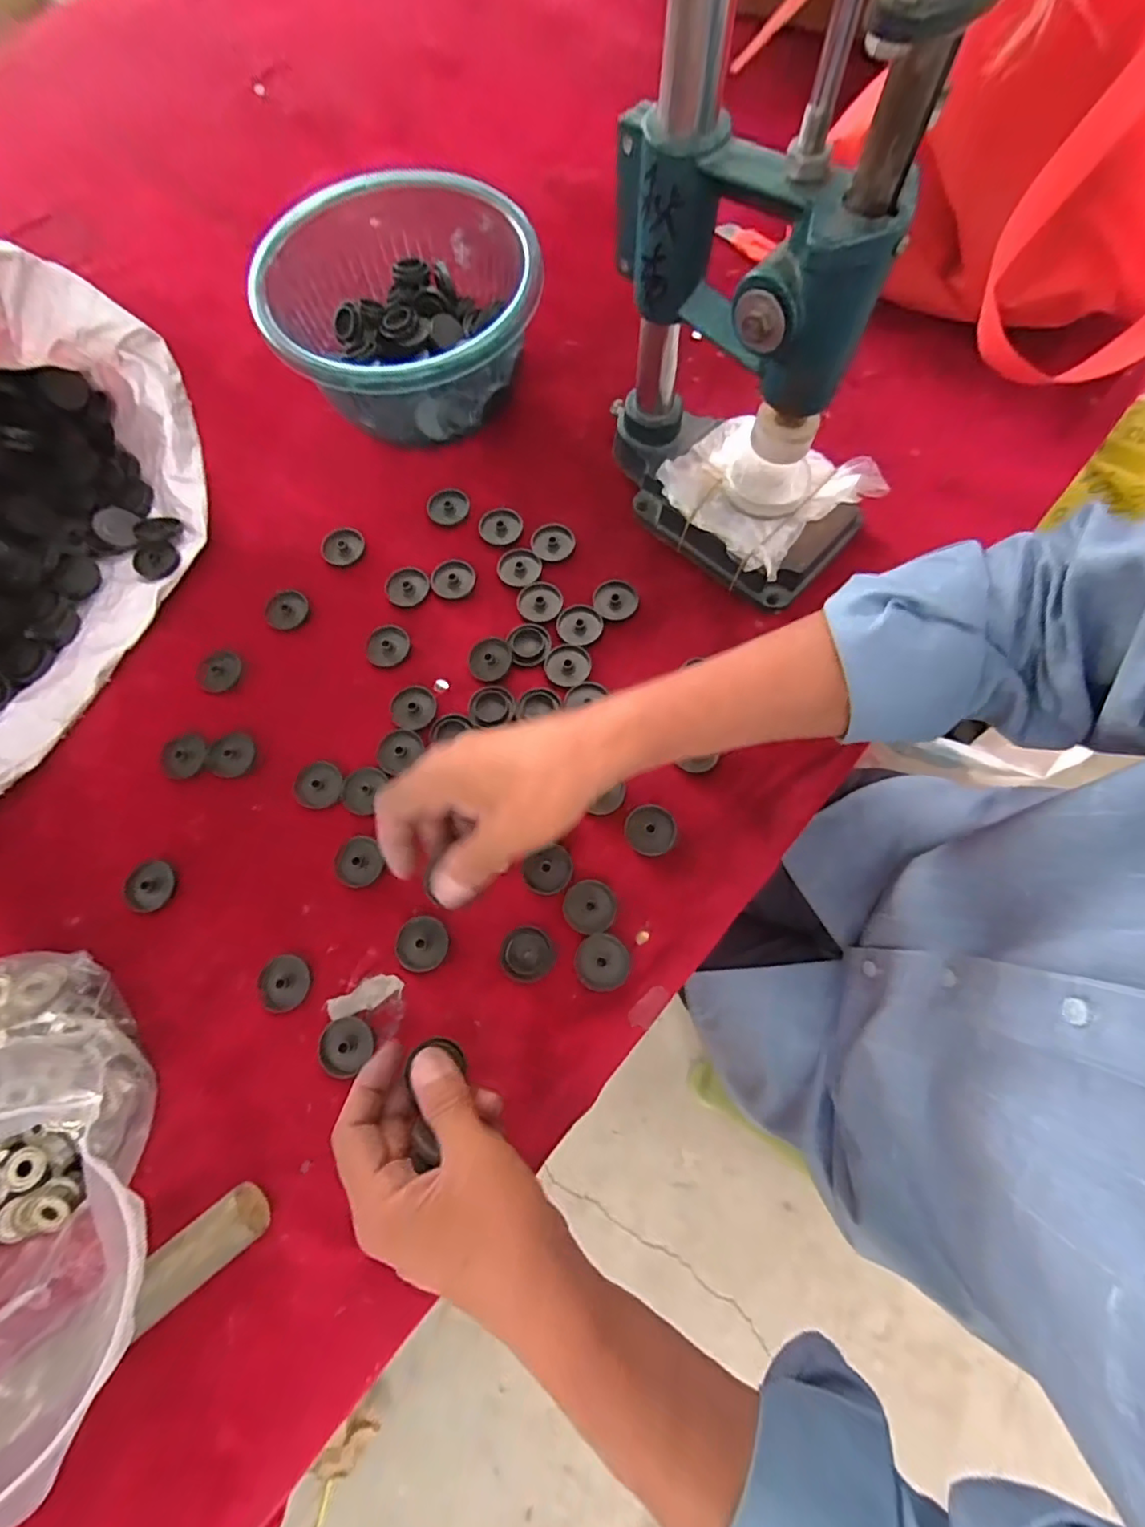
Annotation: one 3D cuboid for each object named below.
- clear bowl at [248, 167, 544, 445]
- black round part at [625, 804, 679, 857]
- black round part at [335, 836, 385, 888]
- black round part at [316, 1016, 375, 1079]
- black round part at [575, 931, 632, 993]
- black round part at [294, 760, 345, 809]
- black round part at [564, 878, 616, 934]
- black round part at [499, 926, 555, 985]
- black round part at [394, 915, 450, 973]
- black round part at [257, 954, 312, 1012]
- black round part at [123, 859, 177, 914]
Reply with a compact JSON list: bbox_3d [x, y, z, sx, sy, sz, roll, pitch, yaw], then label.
[{"bbox_3d":[-0.134,-0.360,0.467,0.206,0.091,0.221,-1,73,2],"label":"clear bowl"},{"bbox_3d":[0.052,0.043,0.383,0.033,0.004,0.033,16,74,6],"label":"black round part"},{"bbox_3d":[-0.140,0.065,0.382,0.029,0.006,0.032,22,75,8],"label":"black round part"},{"bbox_3d":[-0.138,0.170,0.350,0.030,0.008,0.032,-1,73,2],"label":"black round part"},{"bbox_3d":[0.019,0.124,0.363,0.034,0.004,0.034,-1,73,2],"label":"black round part"},{"bbox_3d":[-0.175,0.014,0.401,0.035,0.005,0.033,-1,73,2],"label":"black round part"},{"bbox_3d":[0.011,0.091,0.371,0.033,0.006,0.033,-1,73,2],"label":"black round part"},{"bbox_3d":[-0.028,0.119,0.362,0.033,0.008,0.032,-1,73,2],"label":"black round part"},{"bbox_3d":[-0.096,0.114,0.368,0.033,0.006,0.033,-1,73,2],"label":"black round part"},{"bbox_3d":[-0.179,0.136,0.359,0.028,0.008,0.032,18,74,7],"label":"black round part"},{"bbox_3d":[-0.279,0.081,0.383,0.030,0.008,0.031,-1,73,2],"label":"black round part"}]

